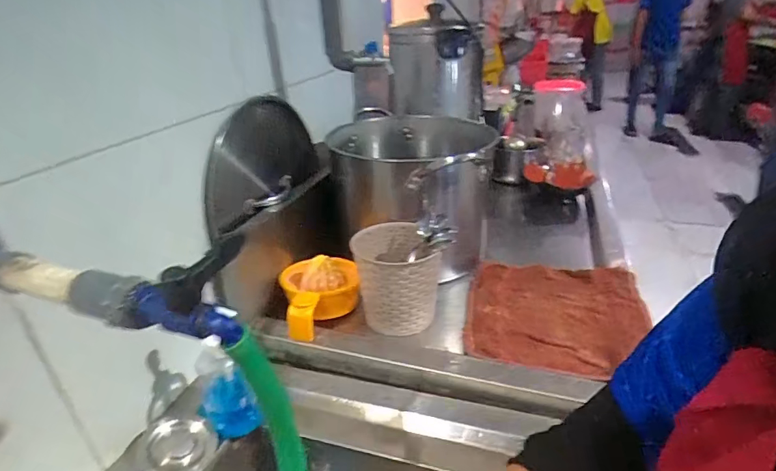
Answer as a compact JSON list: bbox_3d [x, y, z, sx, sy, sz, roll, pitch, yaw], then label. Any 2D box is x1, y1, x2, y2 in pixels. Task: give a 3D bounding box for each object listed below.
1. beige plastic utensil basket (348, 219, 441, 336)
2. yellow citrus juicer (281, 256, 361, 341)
[{"bbox_3d":[0.012,0.068,0.703,0.111,0.129,0.133,-7,27,-6],"label":"beige plastic utensil basket"},{"bbox_3d":[-0.107,0.092,0.720,0.118,0.088,0.160,-9,27,-8],"label":"yellow citrus juicer"}]

